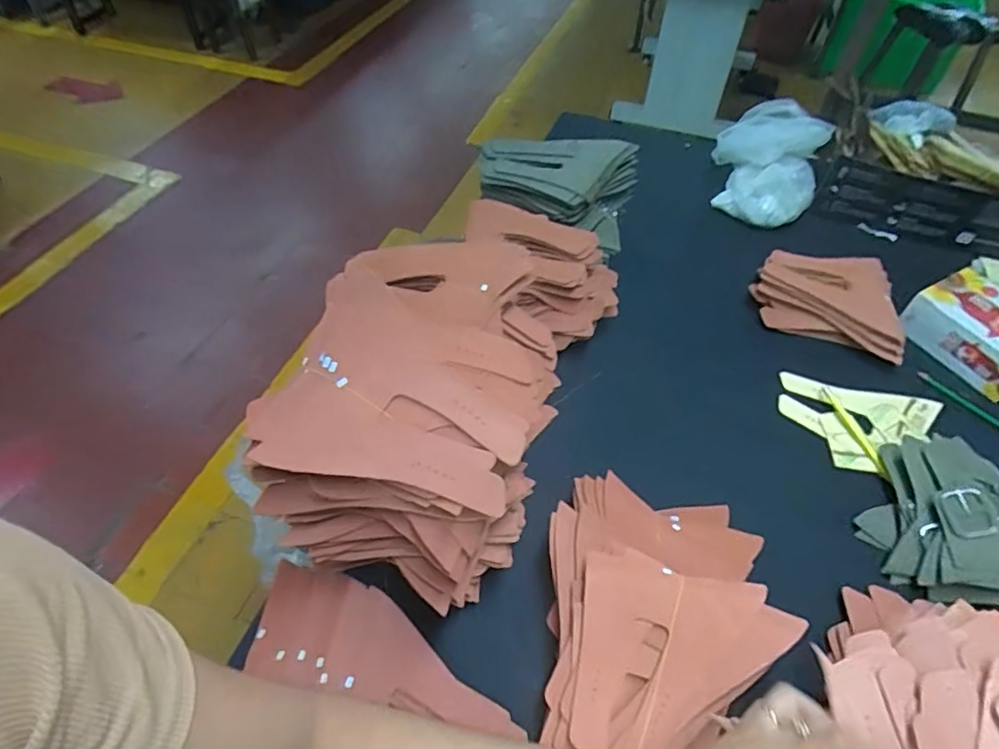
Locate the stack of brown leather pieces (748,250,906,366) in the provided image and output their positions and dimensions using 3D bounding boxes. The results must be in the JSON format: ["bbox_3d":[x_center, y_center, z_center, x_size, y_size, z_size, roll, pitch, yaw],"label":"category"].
[{"bbox_3d":[0.464,-0.101,0.810,0.193,0.057,0.147,13,52,10],"label":"stack of brown leather pieces"}]

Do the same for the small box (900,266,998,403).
[{"bbox_3d":[0.648,-0.055,0.763,0.123,0.066,0.161,-25,56,-19],"label":"small box"}]

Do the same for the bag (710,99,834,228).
[{"bbox_3d":[0.448,-0.352,0.957,0.170,0.149,0.165,19,54,14],"label":"bag"}]

